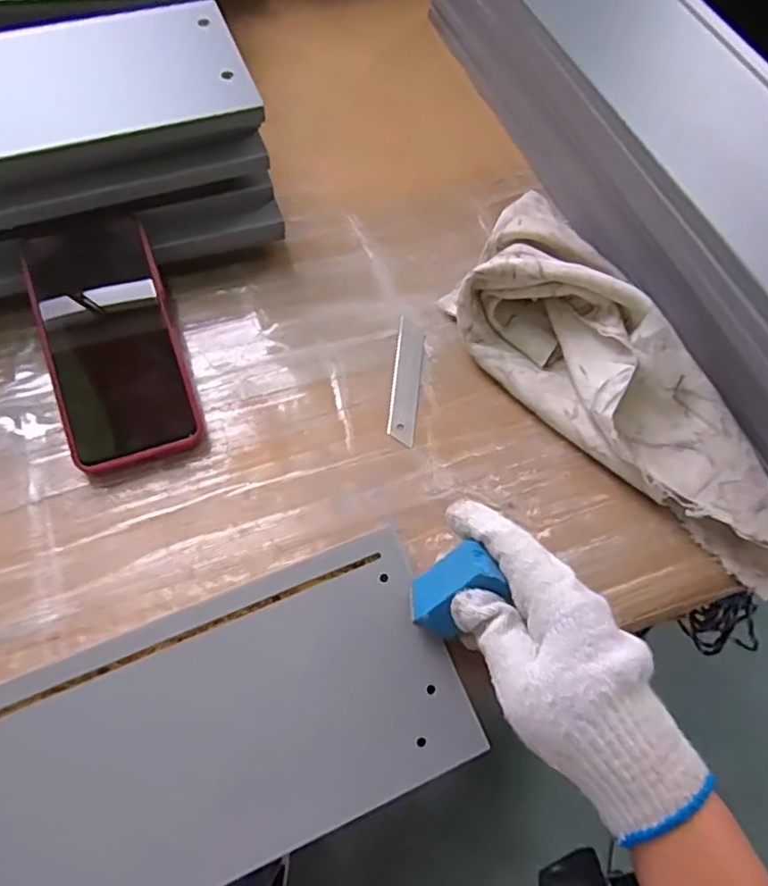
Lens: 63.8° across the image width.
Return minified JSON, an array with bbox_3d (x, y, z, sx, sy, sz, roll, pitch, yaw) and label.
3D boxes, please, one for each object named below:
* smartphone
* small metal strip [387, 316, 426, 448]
[{"bbox_3d":[-0.178,-0.070,0.399,0.078,0.014,0.172,-16,74,-15],"label":"smartphone"},{"bbox_3d":[0.016,-0.045,0.435,0.019,0.004,0.100,7,62,1],"label":"small metal strip"}]

